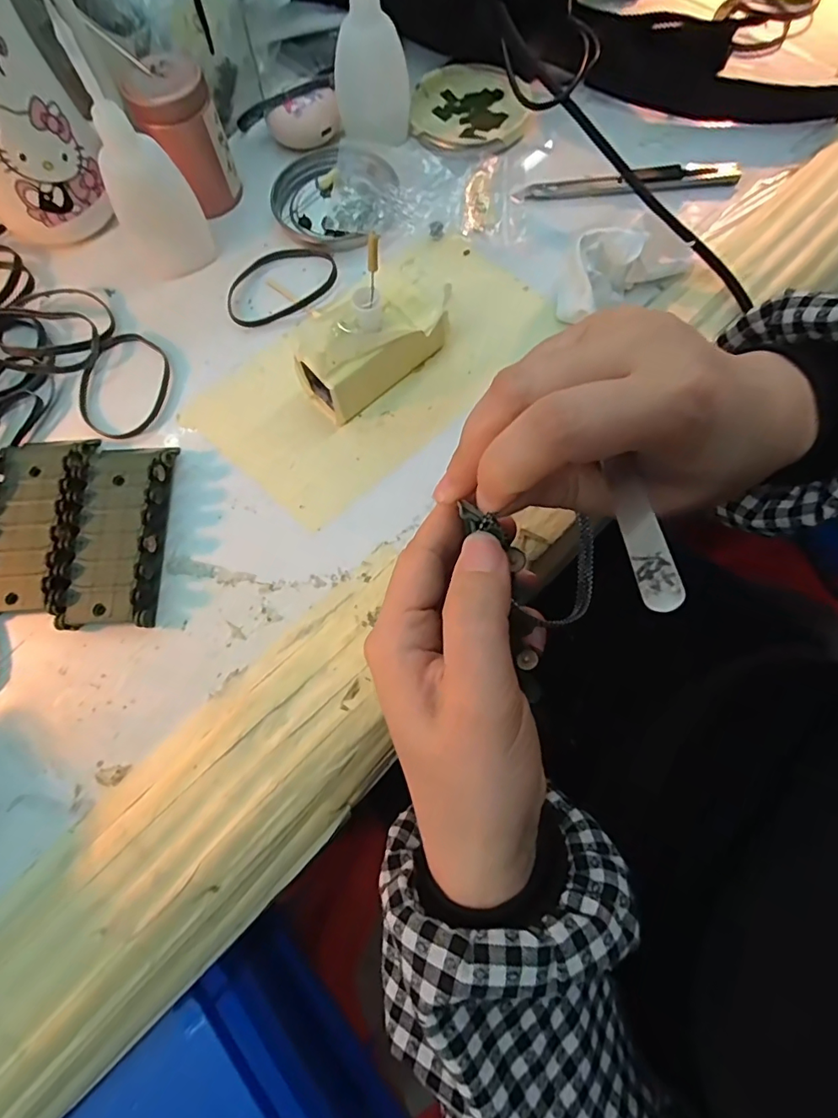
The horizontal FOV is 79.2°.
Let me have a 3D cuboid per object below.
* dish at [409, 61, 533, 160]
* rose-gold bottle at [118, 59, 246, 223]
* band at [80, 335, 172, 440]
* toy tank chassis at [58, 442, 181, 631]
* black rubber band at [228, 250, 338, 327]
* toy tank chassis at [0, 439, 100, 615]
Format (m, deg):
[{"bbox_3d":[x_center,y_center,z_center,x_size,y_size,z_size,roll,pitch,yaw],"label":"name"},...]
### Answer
[{"bbox_3d":[0.031,-0.299,0.342,0.076,0.011,0.086,-19,72,-4],"label":"dish"},{"bbox_3d":[-0.137,-0.247,0.299,0.044,0.061,0.040,-24,73,-6],"label":"rose-gold bottle"},{"bbox_3d":[-0.167,-0.098,0.285,0.047,0.005,0.066,-1,72,2],"label":"band"},{"bbox_3d":[-0.146,-0.015,0.251,0.043,0.016,0.096,0,72,2],"label":"toy tank chassis"},{"bbox_3d":[-0.083,-0.166,0.302,0.068,0.008,0.049,-19,72,-4],"label":"black rubber band"},{"bbox_3d":[-0.191,-0.019,0.253,0.049,0.015,0.093,-2,72,1],"label":"toy tank chassis"}]

